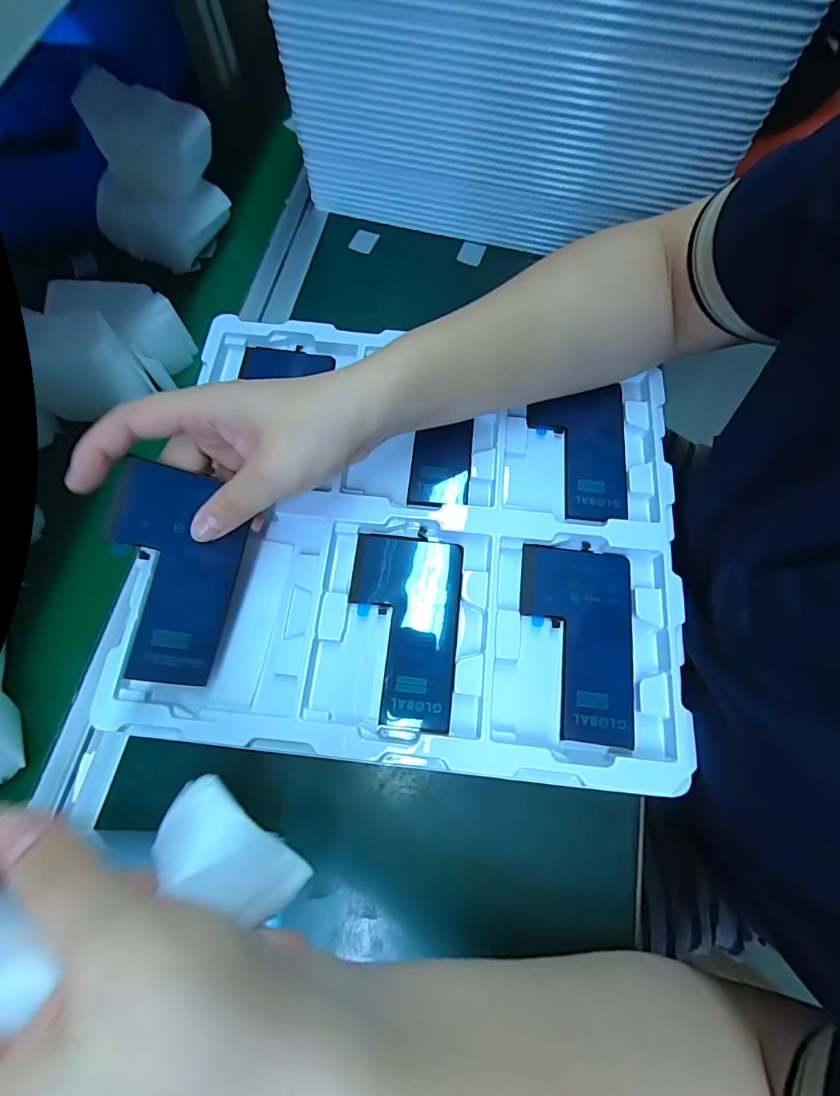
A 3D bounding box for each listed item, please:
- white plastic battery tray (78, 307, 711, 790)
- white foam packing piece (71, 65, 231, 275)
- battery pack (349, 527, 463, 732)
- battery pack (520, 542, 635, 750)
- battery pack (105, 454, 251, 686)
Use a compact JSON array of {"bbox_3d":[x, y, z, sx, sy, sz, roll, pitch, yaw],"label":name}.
[{"bbox_3d":[-0.001,-0.014,0.285,0.309,0.020,0.269,7,74,2],"label":"white plastic battery tray"},{"bbox_3d":[-0.211,-0.290,0.356,0.084,0.094,0.078,29,76,9],"label":"white foam packing piece"},{"bbox_3d":[-0.011,0.045,0.269,0.065,0.007,0.109,5,74,2],"label":"battery pack"},{"bbox_3d":[0.091,0.052,0.266,0.064,0.007,0.110,6,74,2],"label":"battery pack"},{"bbox_3d":[-0.129,0.014,0.236,0.063,0.006,0.107,16,82,-33],"label":"battery pack"}]

